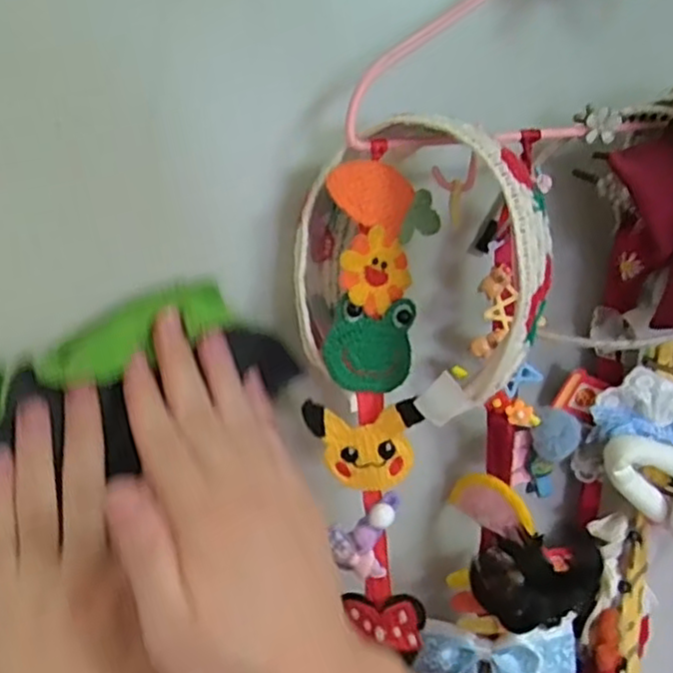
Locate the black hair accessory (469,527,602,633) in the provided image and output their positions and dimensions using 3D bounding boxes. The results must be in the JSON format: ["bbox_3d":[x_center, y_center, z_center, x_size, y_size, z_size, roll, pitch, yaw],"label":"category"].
[{"bbox_3d":[0.114,0.139,0.411,0.068,0.052,0.028,-1,13,1],"label":"black hair accessory"}]

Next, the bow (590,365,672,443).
[{"bbox_3d":[0.197,0.043,0.431,0.074,0.046,0.015,-3,13,-5],"label":"bow"}]

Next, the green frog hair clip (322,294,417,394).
[{"bbox_3d":[0.018,0.005,0.358,0.050,0.046,0.008,-8,15,-26],"label":"green frog hair clip"}]

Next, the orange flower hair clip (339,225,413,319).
[{"bbox_3d":[0.020,-0.032,0.350,0.039,0.041,0.005,-43,32,-21],"label":"orange flower hair clip"}]

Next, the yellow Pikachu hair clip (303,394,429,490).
[{"bbox_3d":[0.015,0.056,0.365,0.058,0.051,0.017,3,14,18],"label":"yellow Pikachu hair clip"}]

